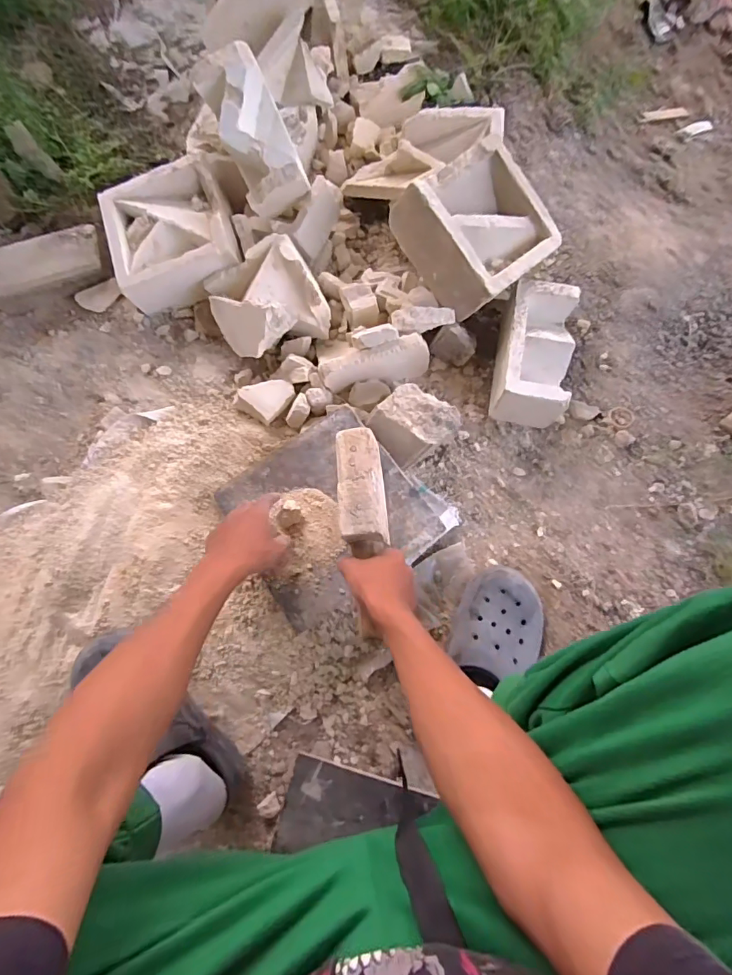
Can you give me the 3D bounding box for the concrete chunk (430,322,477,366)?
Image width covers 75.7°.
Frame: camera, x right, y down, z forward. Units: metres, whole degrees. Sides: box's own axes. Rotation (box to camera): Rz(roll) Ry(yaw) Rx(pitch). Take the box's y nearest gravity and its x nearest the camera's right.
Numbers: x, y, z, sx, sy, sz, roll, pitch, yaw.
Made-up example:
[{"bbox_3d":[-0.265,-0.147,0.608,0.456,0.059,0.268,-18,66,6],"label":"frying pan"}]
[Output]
[{"bbox_3d":[0.147,-0.240,0.783,0.068,0.051,0.043,28,78,10],"label":"concrete chunk"}]

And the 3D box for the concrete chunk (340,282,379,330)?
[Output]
[{"bbox_3d":[-0.009,-0.308,0.805,0.056,0.051,0.070,-16,75,-1],"label":"concrete chunk"}]

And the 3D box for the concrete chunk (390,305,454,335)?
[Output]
[{"bbox_3d":[0.092,-0.270,0.749,0.100,0.034,0.027,-11,73,-1],"label":"concrete chunk"}]

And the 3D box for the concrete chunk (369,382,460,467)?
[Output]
[{"bbox_3d":[0.070,-0.099,0.713,0.103,0.053,0.110,-39,76,-7],"label":"concrete chunk"}]

